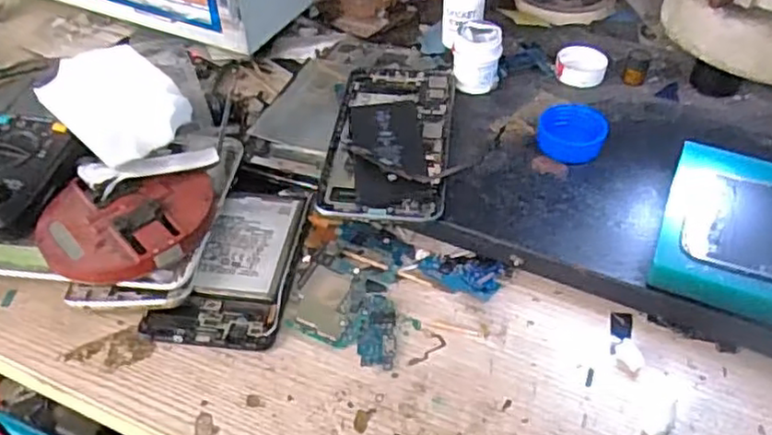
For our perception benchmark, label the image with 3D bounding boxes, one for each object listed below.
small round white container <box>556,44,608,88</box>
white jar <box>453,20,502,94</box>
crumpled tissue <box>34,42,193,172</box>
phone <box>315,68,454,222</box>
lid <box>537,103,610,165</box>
[{"bbox_3d":[0.140,-0.108,0.485,0.035,0.011,0.035,6,45,8],"label":"small round white container"},{"bbox_3d":[0.064,-0.111,0.473,0.031,0.034,0.039,5,45,7],"label":"white jar"},{"bbox_3d":[-0.165,-0.072,0.414,0.090,0.025,0.057,32,53,29],"label":"crumpled tissue"},{"bbox_3d":[0.003,-0.054,0.434,0.074,0.009,0.149,4,45,5],"label":"phone"},{"bbox_3d":[0.115,-0.051,0.422,0.041,0.023,0.033,12,51,14],"label":"lid"}]

